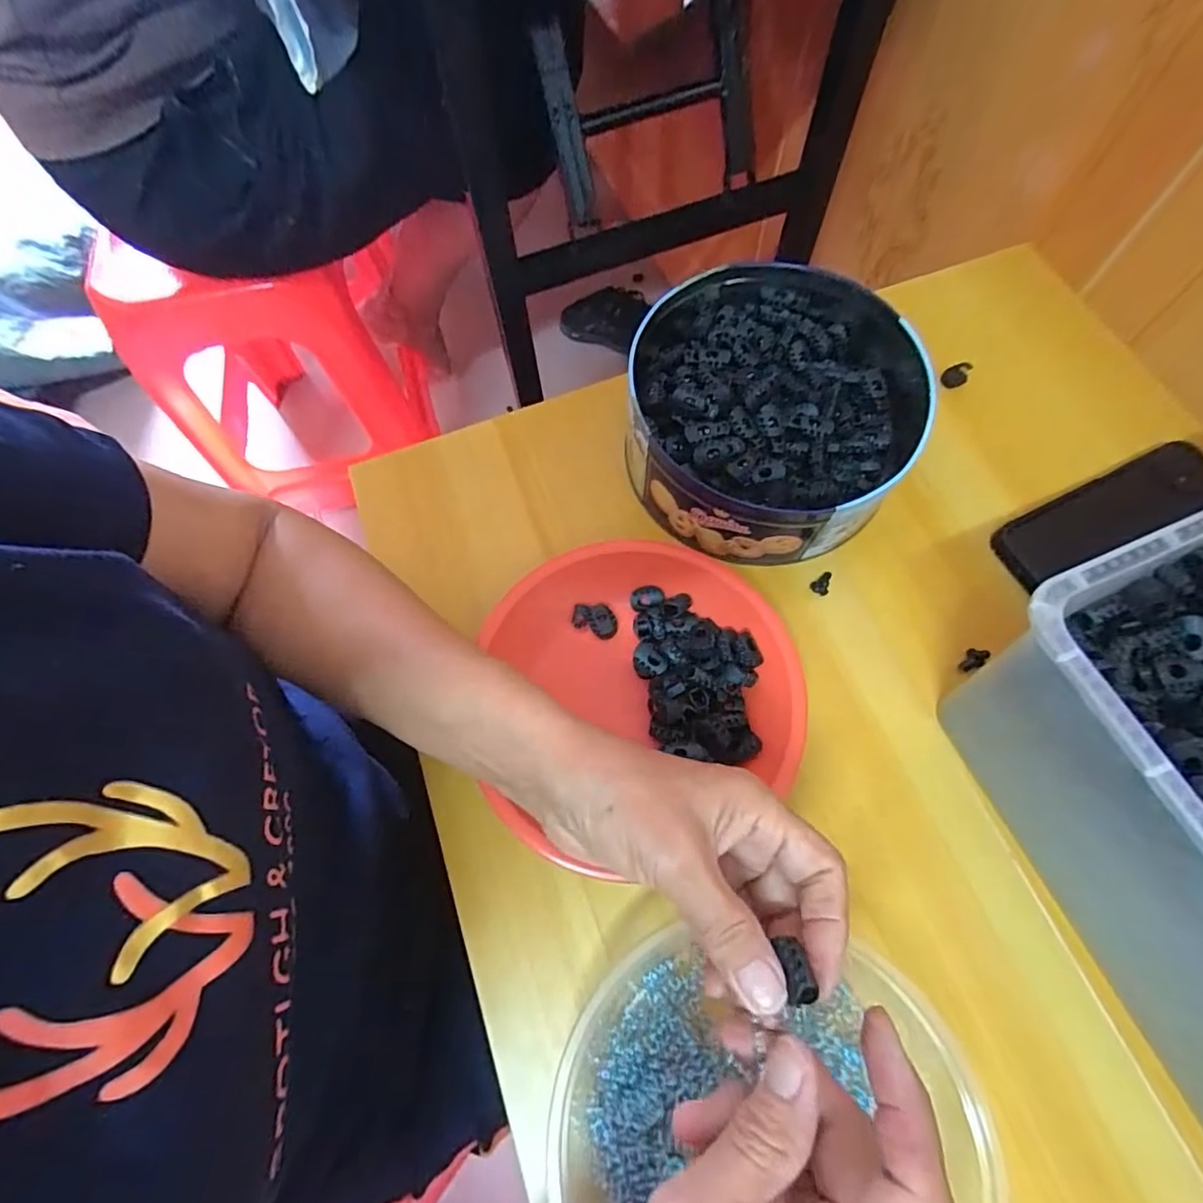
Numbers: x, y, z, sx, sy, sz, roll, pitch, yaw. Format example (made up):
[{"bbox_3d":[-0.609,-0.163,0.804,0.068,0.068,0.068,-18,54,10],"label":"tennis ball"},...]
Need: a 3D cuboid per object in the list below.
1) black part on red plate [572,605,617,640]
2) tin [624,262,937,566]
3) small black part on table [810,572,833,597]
[{"bbox_3d":[-0.004,0.012,0.377,0.030,0.006,0.020,25,72,12],"label":"black part on red plate"},{"bbox_3d":[0.117,-0.128,0.390,0.193,0.077,0.194,-1,68,3],"label":"tin"},{"bbox_3d":[0.147,-0.012,0.380,0.012,0.006,0.016,36,74,16],"label":"small black part on table"}]

